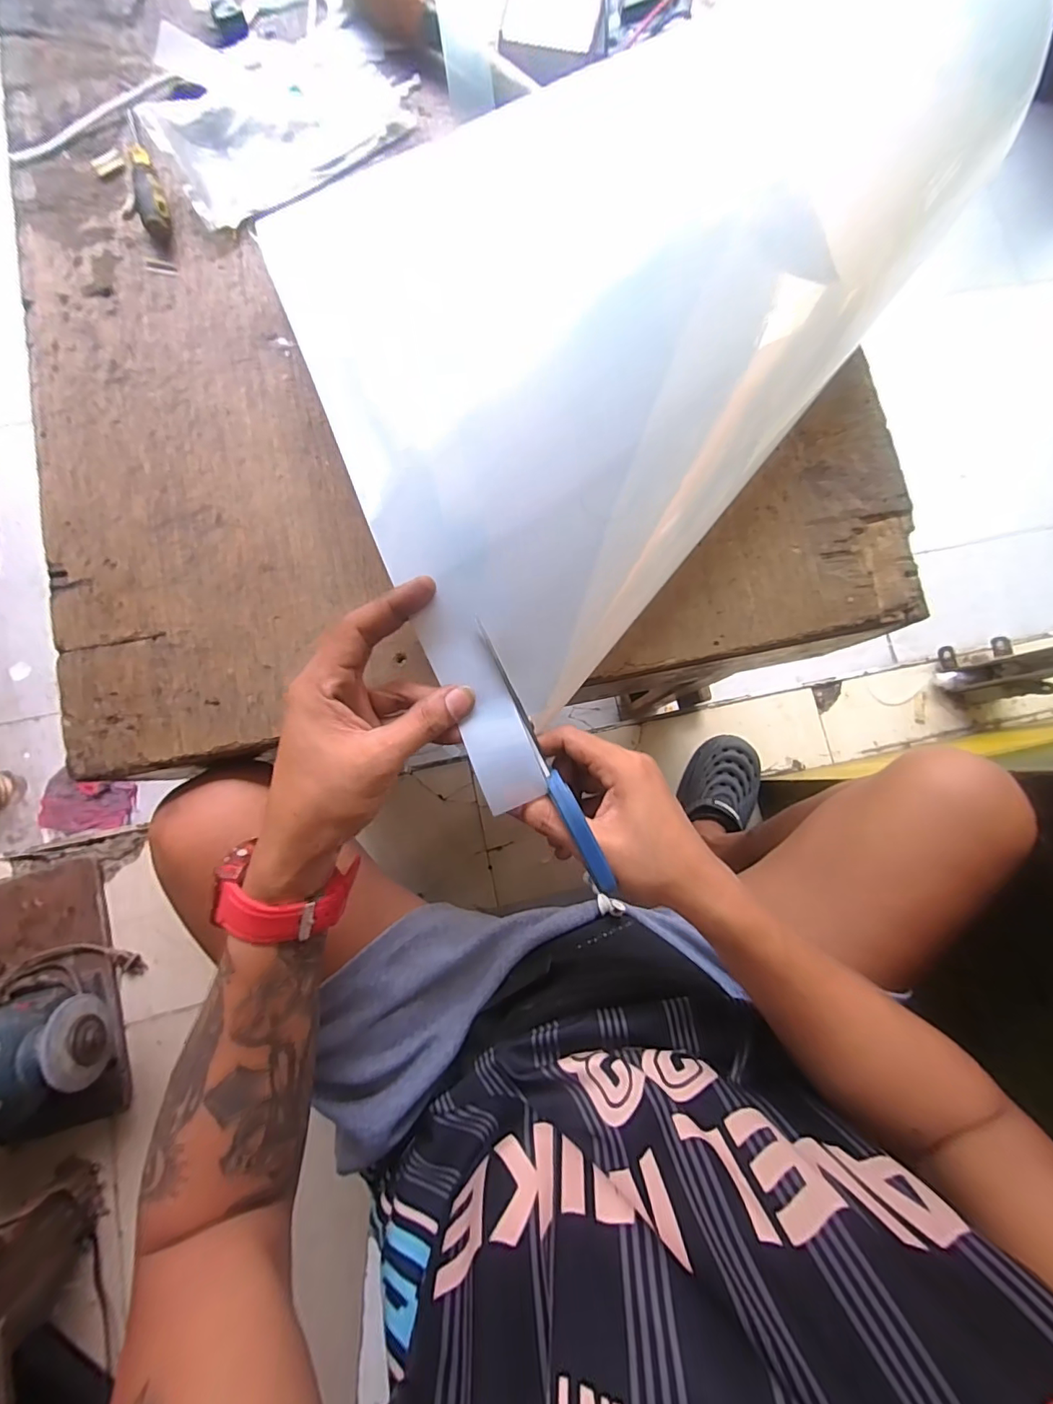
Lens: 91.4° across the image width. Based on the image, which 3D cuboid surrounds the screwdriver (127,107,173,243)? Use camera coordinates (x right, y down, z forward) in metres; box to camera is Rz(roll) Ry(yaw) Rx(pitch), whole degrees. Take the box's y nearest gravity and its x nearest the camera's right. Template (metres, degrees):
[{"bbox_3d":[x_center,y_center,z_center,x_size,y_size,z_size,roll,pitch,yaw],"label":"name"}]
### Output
[{"bbox_3d":[-0.288,-0.393,0.383,0.023,0.021,0.094,-21,84,-6],"label":"screwdriver"}]

